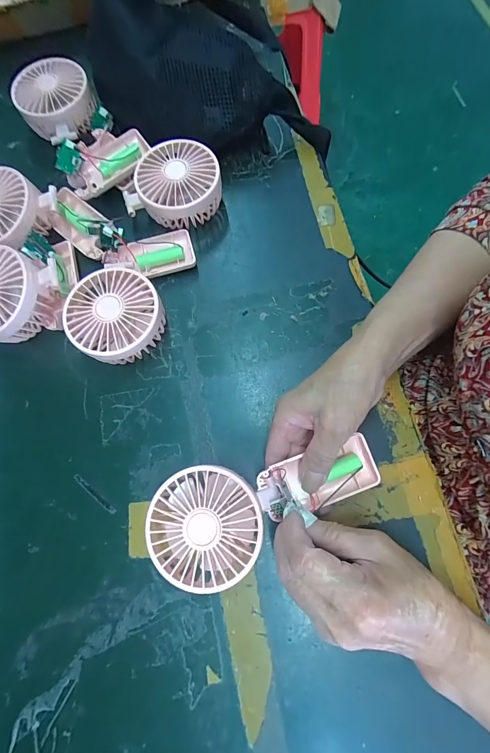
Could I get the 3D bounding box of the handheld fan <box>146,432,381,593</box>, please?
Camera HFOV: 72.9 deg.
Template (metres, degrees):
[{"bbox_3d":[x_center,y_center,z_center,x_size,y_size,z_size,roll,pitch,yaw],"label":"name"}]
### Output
[{"bbox_3d":[0.016,0.100,0.263,0.180,0.038,0.080,-16,74,-9],"label":"handheld fan"}]

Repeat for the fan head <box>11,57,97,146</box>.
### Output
[{"bbox_3d":[-0.215,-0.317,0.382,0.085,0.031,0.081,-1,74,2],"label":"fan head"}]

